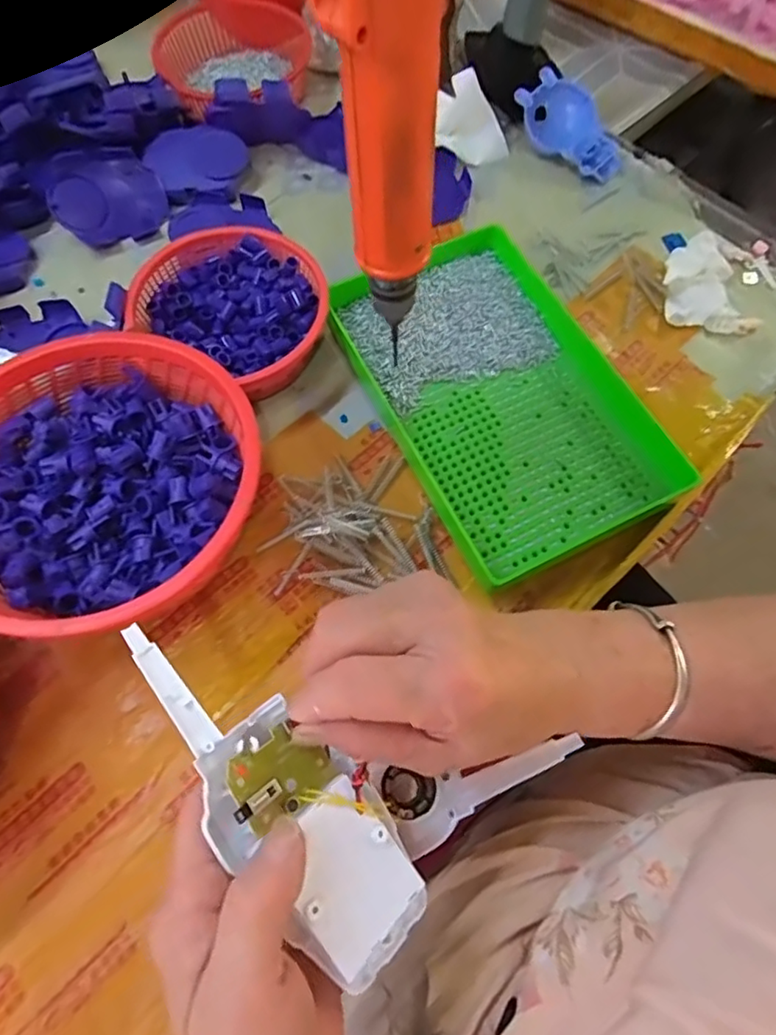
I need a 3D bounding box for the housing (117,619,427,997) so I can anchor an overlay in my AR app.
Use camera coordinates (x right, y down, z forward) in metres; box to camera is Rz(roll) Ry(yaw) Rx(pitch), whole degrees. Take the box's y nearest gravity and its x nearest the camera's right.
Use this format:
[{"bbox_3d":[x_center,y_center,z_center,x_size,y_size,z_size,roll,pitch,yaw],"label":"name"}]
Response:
[{"bbox_3d":[-0.047,0.110,0.240,0.055,0.028,0.163,-43,88,-16],"label":"housing"}]

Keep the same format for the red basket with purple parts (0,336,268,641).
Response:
[{"bbox_3d":[-0.165,-0.014,0.351,0.176,0.080,0.177,36,70,14],"label":"red basket with purple parts"}]

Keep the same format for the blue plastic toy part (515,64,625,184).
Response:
[{"bbox_3d":[0.157,-0.331,0.506,0.044,0.033,0.103,-40,87,-15],"label":"blue plastic toy part"}]

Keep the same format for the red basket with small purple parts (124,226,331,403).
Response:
[{"bbox_3d":[-0.106,-0.147,0.423,0.132,0.050,0.116,25,68,10],"label":"red basket with small purple parts"}]

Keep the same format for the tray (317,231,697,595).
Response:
[{"bbox_3d":[0.071,-0.087,0.404,0.149,0.033,0.246,-23,68,-11],"label":"tray"}]

